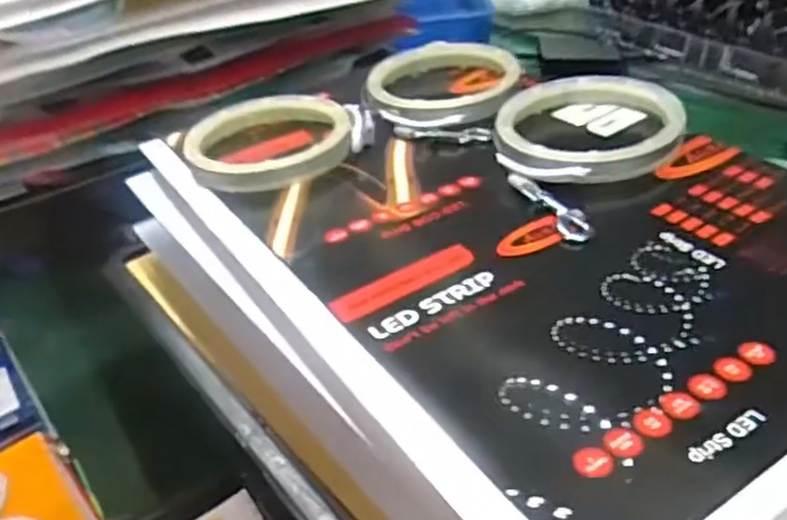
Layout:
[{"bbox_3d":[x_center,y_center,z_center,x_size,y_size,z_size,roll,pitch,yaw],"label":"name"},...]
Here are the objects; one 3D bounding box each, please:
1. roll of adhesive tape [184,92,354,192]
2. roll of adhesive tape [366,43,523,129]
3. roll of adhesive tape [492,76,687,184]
[{"bbox_3d":[-0.093,-0.093,0.546,0.123,0.025,0.112,-6,36,0],"label":"roll of adhesive tape"},{"bbox_3d":[0.039,-0.144,0.577,0.122,0.018,0.135,2,37,11],"label":"roll of adhesive tape"},{"bbox_3d":[0.131,-0.093,0.493,0.121,0.023,0.129,-2,36,5],"label":"roll of adhesive tape"}]

